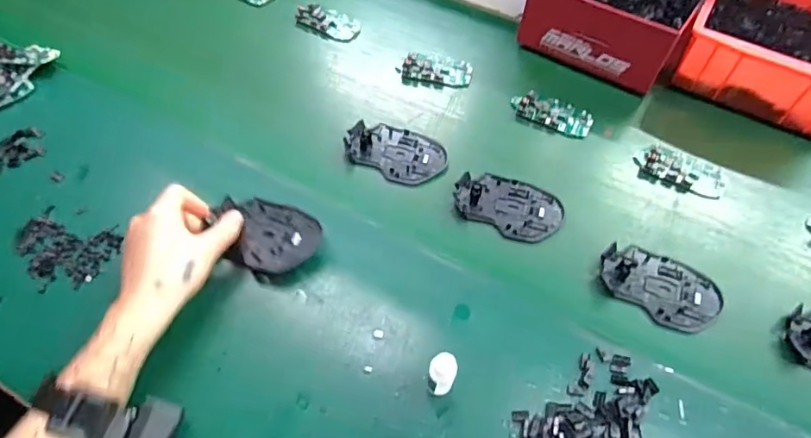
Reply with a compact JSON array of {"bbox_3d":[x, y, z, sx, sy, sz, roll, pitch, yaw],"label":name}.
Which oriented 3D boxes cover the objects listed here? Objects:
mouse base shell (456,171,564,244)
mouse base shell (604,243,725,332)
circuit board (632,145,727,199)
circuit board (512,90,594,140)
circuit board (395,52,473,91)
[{"bbox_3d":[0.110,-0.015,0.559,0.113,0.012,0.072,23,59,14],"label":"mouse base shell"},{"bbox_3d":[0.249,0.067,0.508,0.112,0.014,0.073,24,59,14],"label":"mouse base shell"},{"bbox_3d":[0.314,-0.055,0.593,0.098,0.010,0.052,22,58,13],"label":"circuit board"},{"bbox_3d":[0.180,-0.130,0.636,0.097,0.011,0.042,23,59,14],"label":"circuit board"},{"bbox_3d":[0.039,-0.195,0.676,0.095,0.015,0.050,4,56,2],"label":"circuit board"}]

